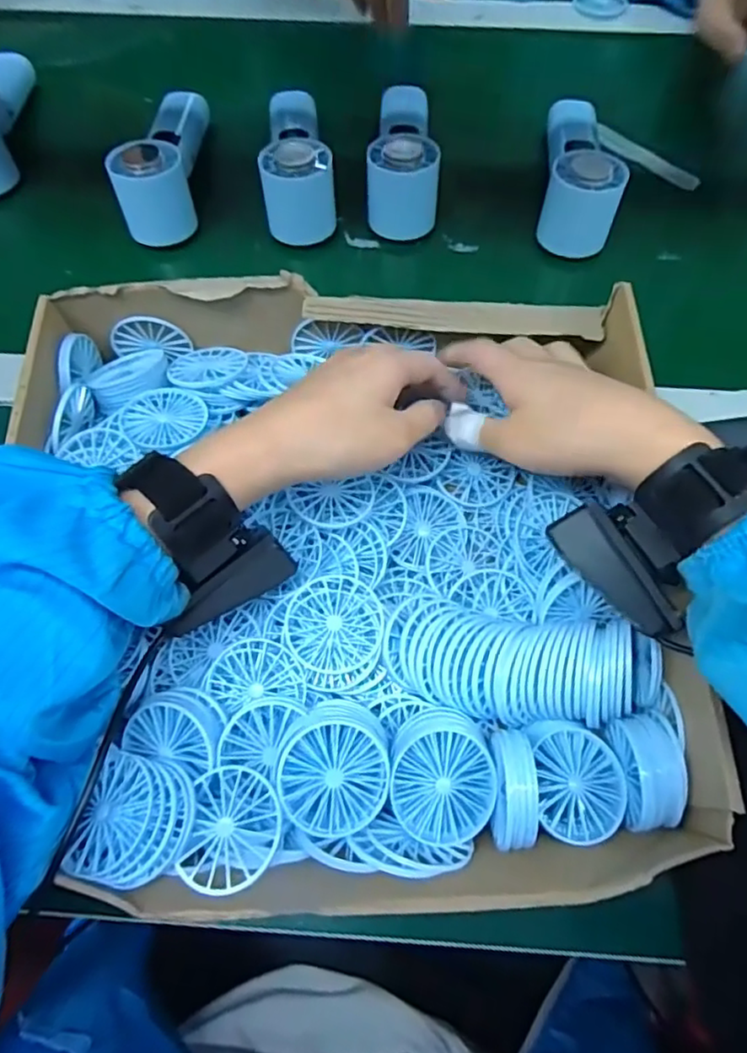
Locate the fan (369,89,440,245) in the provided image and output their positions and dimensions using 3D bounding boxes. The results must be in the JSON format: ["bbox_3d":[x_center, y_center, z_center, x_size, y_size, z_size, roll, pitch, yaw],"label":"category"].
[{"bbox_3d":[0.023,-0.308,0.484,0.054,0.048,0.156,0,69,0],"label":"fan"}]

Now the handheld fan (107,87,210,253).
[{"bbox_3d":[-0.168,-0.302,0.480,0.050,0.059,0.156,0,69,0],"label":"handheld fan"}]

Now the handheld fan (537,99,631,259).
[{"bbox_3d":[0.162,-0.291,0.475,0.053,0.058,0.139,5,69,2],"label":"handheld fan"}]

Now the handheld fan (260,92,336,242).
[{"bbox_3d":[-0.062,-0.299,0.476,0.053,0.052,0.137,-6,69,-2],"label":"handheld fan"}]

